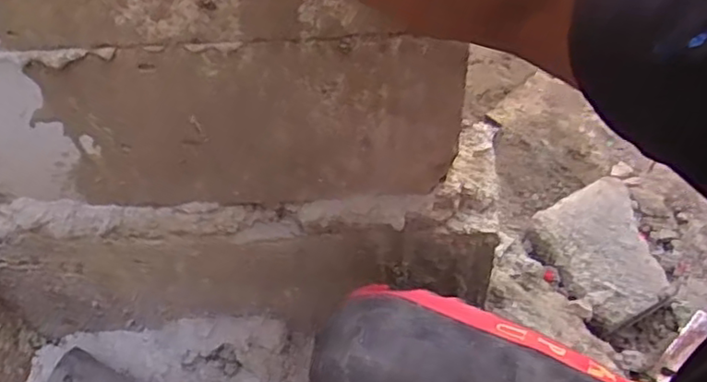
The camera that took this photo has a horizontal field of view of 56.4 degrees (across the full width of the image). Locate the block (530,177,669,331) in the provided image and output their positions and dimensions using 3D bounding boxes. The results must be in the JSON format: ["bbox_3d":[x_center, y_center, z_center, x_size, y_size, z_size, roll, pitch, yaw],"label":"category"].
[{"bbox_3d":[0.360,0.087,0.945,0.152,0.043,0.189,-20,58,-9],"label":"block"}]

